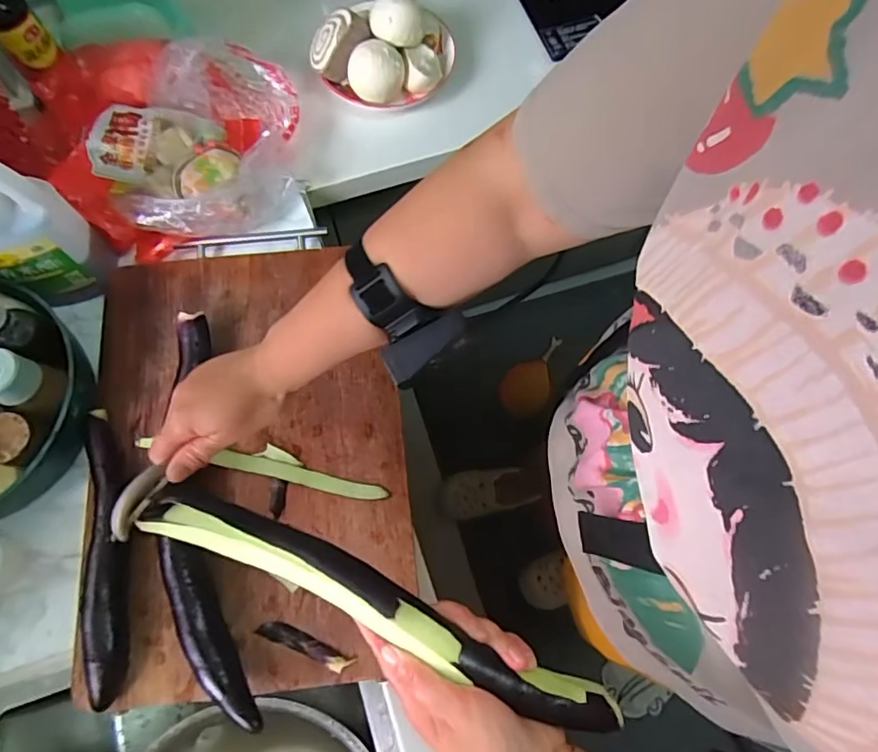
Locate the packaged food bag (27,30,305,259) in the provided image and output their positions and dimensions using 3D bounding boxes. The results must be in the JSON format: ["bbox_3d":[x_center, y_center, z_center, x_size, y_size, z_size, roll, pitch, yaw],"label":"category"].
[{"bbox_3d":[-0.360,-0.306,0.708,0.316,0.068,0.280,-2,71,-1],"label":"packaged food bag"}]

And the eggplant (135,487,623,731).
[{"bbox_3d":[-0.058,0.160,0.390,0.371,0.046,0.042,20,72,15],"label":"eggplant"}]

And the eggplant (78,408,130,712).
[{"bbox_3d":[-0.346,0.176,0.560,0.050,0.041,0.290,-9,71,-4],"label":"eggplant"}]

